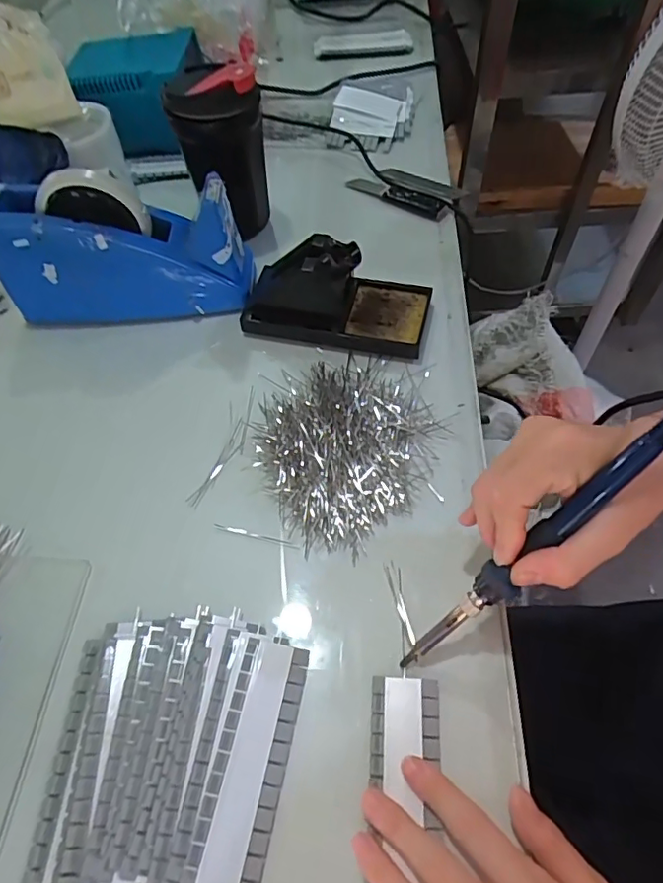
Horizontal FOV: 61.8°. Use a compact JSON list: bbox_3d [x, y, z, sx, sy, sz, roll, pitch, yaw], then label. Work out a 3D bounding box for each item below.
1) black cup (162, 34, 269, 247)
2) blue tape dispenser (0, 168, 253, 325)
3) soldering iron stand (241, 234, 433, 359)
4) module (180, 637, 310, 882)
[{"bbox_3d":[-0.102,-0.274,0.524,0.079,0.157,0.072,-9,56,-4],"label":"black cup"},{"bbox_3d":[-0.181,-0.168,0.487,0.208,0.117,0.064,-4,56,-1],"label":"blue tape dispenser"},{"bbox_3d":[0.002,-0.131,0.471,0.160,0.070,0.071,9,57,8],"label":"soldering iron stand"},{"bbox_3d":[-0.045,0.177,0.310,0.040,0.006,0.125,9,57,8],"label":"module"}]

